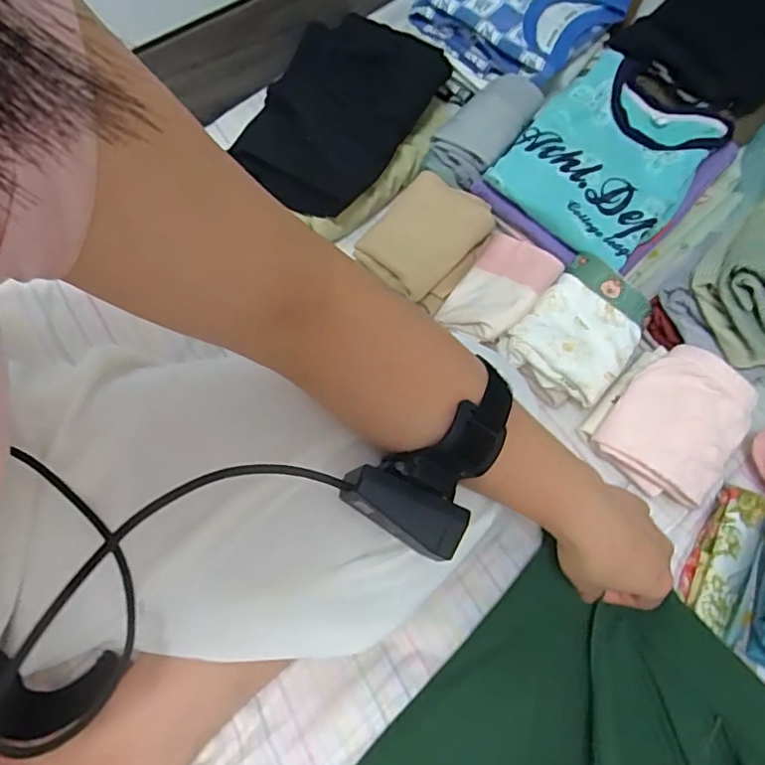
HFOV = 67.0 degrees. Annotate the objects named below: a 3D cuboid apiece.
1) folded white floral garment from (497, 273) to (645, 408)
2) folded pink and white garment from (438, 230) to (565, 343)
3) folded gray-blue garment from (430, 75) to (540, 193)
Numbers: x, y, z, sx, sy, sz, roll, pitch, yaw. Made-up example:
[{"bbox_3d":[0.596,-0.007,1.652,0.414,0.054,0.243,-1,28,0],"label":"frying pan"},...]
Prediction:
[{"bbox_3d":[0.156,-0.034,0.474,0.086,0.027,0.089,40,71,18],"label":"folded white floral garment"},{"bbox_3d":[0.096,-0.078,0.489,0.068,0.047,0.087,38,71,17],"label":"folded pink and white garment"},{"bbox_3d":[0.100,-0.250,0.560,0.069,0.034,0.117,31,68,14],"label":"folded gray-blue garment"}]

